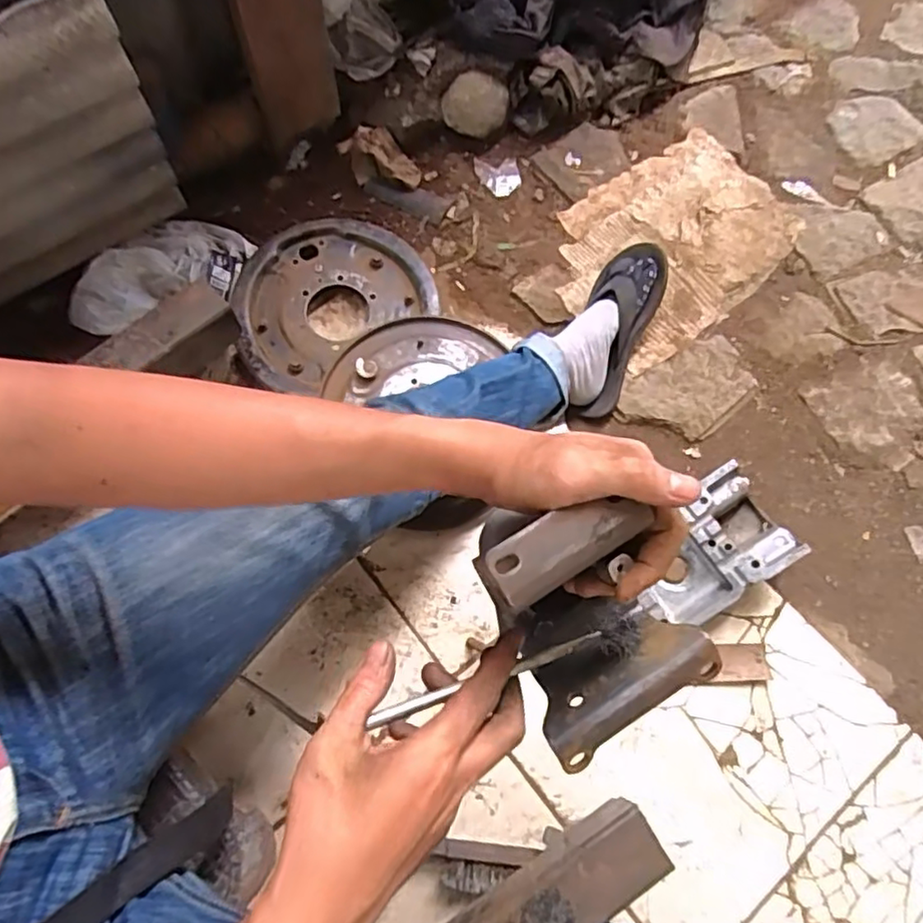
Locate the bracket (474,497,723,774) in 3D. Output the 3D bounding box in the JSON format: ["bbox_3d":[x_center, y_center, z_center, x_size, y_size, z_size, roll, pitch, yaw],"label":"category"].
[{"bbox_3d":[0.062,0.083,0.333,0.098,0.139,0.086,-41,48,-16],"label":"bracket"}]

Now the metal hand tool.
[{"bbox_3d":[0.018,0.116,0.341,0.131,0.007,0.007,-14,69,-20],"label":"metal hand tool"}]

